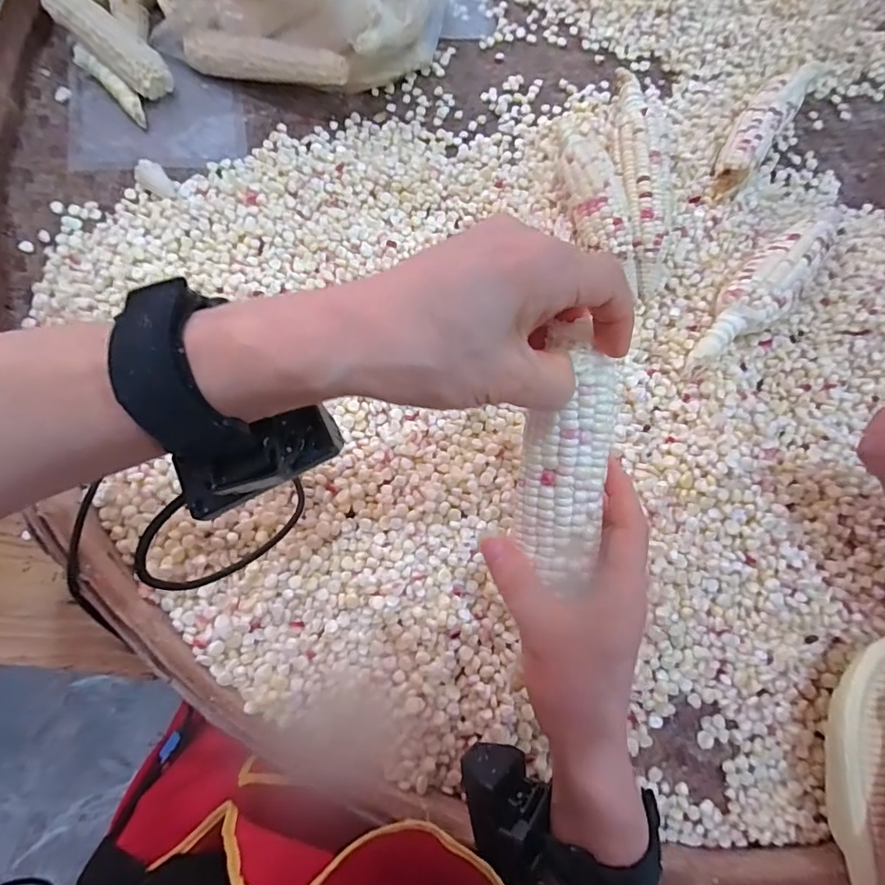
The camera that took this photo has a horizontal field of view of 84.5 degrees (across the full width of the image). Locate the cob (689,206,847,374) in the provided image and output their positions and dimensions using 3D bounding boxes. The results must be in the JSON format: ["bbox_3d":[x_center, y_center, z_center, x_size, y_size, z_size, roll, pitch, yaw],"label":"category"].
[{"bbox_3d":[0.280,-0.138,0.421,0.052,0.043,0.215,42,75,8],"label":"cob"}]

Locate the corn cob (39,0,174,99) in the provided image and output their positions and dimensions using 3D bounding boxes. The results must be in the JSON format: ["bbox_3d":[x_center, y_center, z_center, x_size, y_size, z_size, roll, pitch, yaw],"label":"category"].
[{"bbox_3d":[-0.309,-0.372,0.451,0.113,0.038,0.040,38,73,-14],"label":"corn cob"}]

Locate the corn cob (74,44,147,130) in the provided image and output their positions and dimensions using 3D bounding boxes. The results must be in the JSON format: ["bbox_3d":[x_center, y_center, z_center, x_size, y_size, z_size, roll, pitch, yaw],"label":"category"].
[{"bbox_3d":[-0.313,-0.339,0.462,0.088,0.017,0.018,44,75,-4],"label":"corn cob"}]

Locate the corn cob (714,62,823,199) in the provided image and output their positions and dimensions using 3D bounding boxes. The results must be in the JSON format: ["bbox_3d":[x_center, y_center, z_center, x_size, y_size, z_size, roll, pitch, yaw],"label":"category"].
[{"bbox_3d":[0.305,-0.302,0.480,0.043,0.045,0.172,35,74,6],"label":"corn cob"}]

